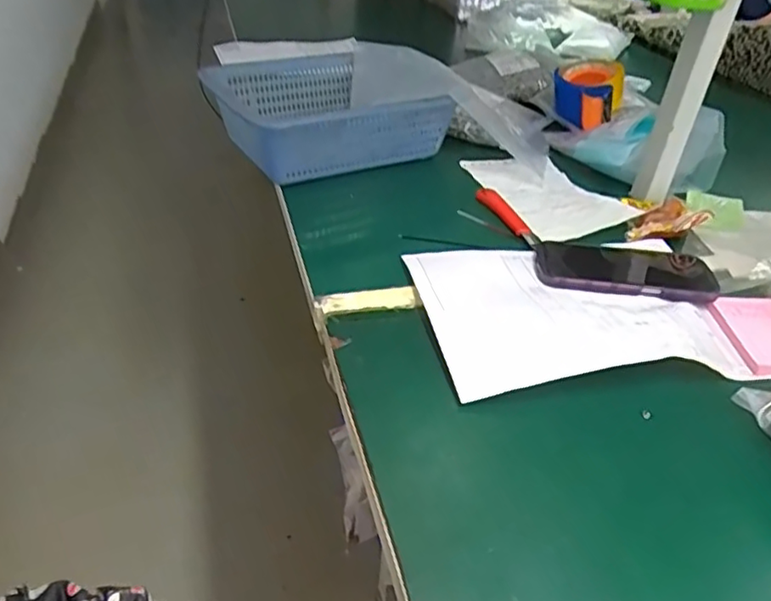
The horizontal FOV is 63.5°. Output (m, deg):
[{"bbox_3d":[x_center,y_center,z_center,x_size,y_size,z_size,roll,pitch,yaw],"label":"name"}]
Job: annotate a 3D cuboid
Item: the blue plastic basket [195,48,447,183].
[{"bbox_3d":[-0.083,-0.244,0.827,0.270,0.089,0.228,-19,43,-30],"label":"blue plastic basket"}]

